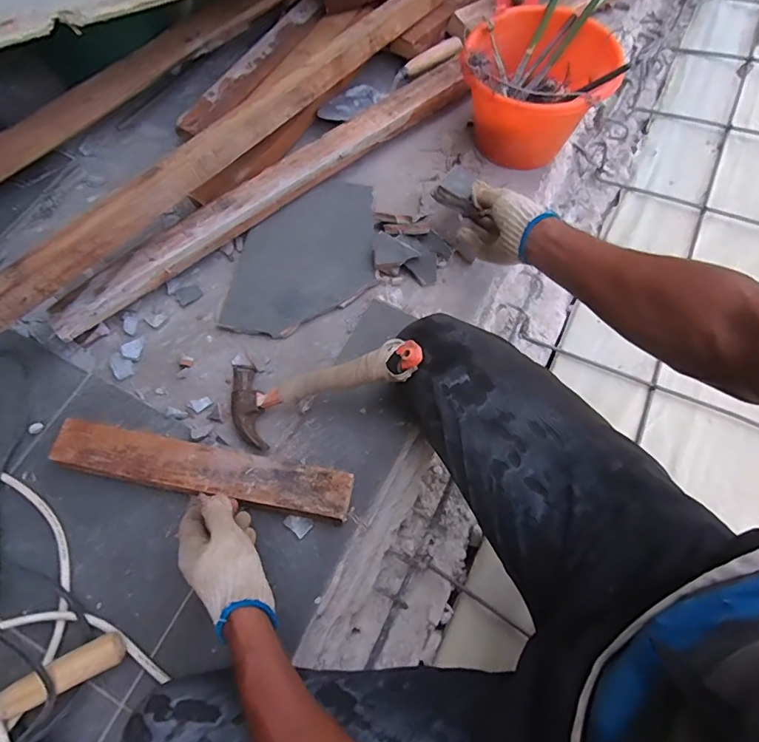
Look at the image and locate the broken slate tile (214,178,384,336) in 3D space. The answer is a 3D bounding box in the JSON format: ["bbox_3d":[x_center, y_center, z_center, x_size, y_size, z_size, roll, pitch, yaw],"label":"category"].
[{"bbox_3d":[-0.121,-0.176,0.775,0.302,0.019,0.195,-36,77,-7],"label":"broken slate tile"}]

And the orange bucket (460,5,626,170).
[{"bbox_3d":[0.250,-0.468,0.820,0.230,0.166,0.230,0,67,0],"label":"orange bucket"}]

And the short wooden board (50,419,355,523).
[{"bbox_3d":[-0.221,0.123,0.603,0.372,0.015,0.060,11,69,3],"label":"short wooden board"}]

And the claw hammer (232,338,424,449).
[{"bbox_3d":[-0.076,0.017,0.628,0.285,0.031,0.114,-16,67,26],"label":"claw hammer"}]

